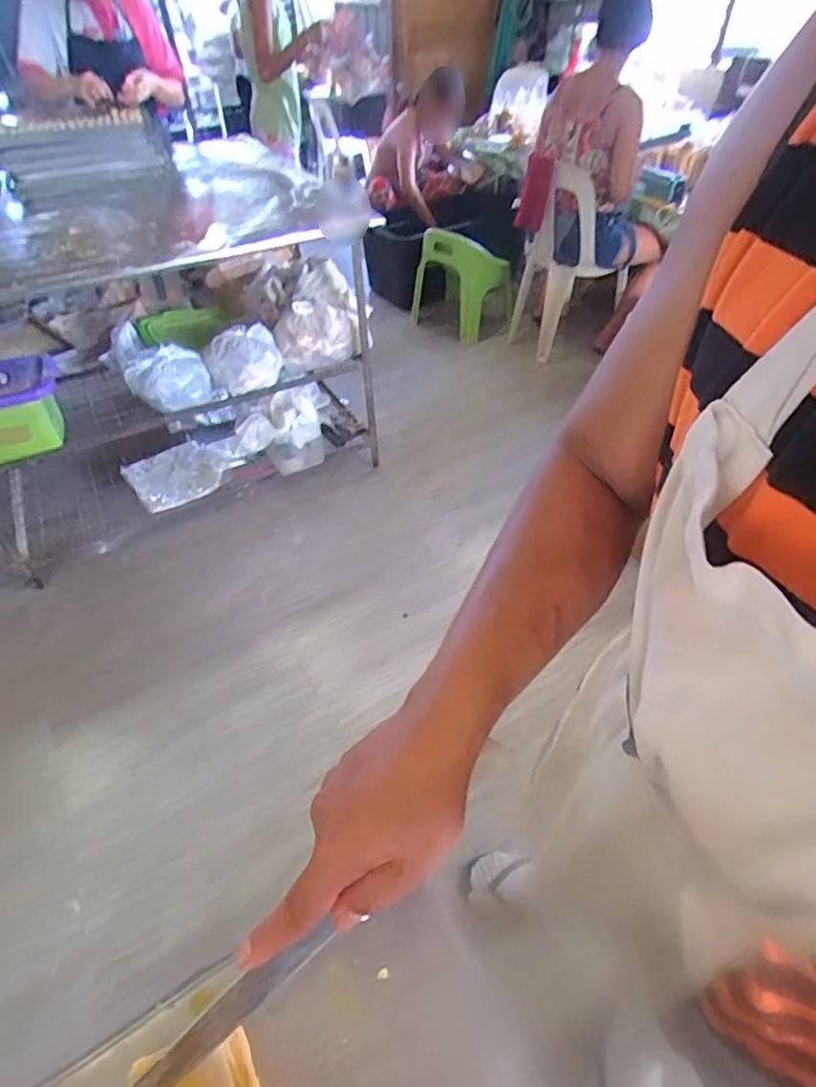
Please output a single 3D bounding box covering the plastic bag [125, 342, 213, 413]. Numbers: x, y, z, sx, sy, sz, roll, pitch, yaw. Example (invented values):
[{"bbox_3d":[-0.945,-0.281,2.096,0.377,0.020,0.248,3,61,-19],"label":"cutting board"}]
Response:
[{"bbox_3d":[-0.691,-0.477,1.549,0.211,0.135,0.173,-25,51,-21],"label":"plastic bag"}]

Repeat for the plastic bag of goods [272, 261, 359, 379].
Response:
[{"bbox_3d":[-0.287,-0.702,1.689,0.278,0.228,0.172,-22,50,-19],"label":"plastic bag of goods"}]

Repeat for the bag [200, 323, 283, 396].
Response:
[{"bbox_3d":[-0.498,-0.557,1.615,0.222,0.134,0.147,-14,48,-12],"label":"bag"}]

